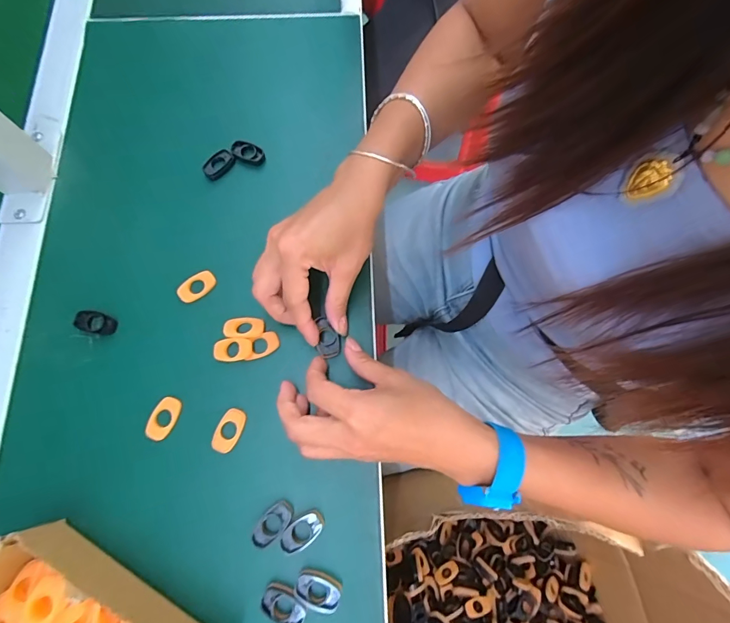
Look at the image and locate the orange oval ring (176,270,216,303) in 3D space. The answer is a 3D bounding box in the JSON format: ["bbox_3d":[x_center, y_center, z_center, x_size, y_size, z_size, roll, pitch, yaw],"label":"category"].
[{"bbox_3d":[-0.147,-0.022,0.339,0.033,0.005,0.020,-28,76,-8],"label":"orange oval ring"}]

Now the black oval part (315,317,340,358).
[{"bbox_3d":[-0.032,0.021,0.327,0.019,0.005,0.035,-15,96,-5],"label":"black oval part"}]

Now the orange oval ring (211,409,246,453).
[{"bbox_3d":[-0.107,0.093,0.305,0.020,0.004,0.034,24,75,6],"label":"orange oval ring"}]

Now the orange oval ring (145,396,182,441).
[{"bbox_3d":[-0.160,0.084,0.308,0.020,0.004,0.034,19,75,5],"label":"orange oval ring"}]

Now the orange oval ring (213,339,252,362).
[{"bbox_3d":[-0.109,0.032,0.319,0.031,0.004,0.018,-2,74,-1],"label":"orange oval ring"}]

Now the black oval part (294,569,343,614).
[{"bbox_3d":[-0.033,0.198,0.277,0.032,0.015,0.020,16,75,4],"label":"black oval part"}]

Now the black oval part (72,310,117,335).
[{"bbox_3d":[-0.226,0.009,0.327,0.038,0.006,0.018,10,74,2],"label":"black oval part"}]

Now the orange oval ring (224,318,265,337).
[{"bbox_3d":[-0.101,0.013,0.325,0.032,0.004,0.017,0,74,-1],"label":"orange oval ring"}]

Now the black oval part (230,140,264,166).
[{"bbox_3d":[-0.113,-0.150,0.369,0.035,0.009,0.018,20,75,5],"label":"black oval part"}]

